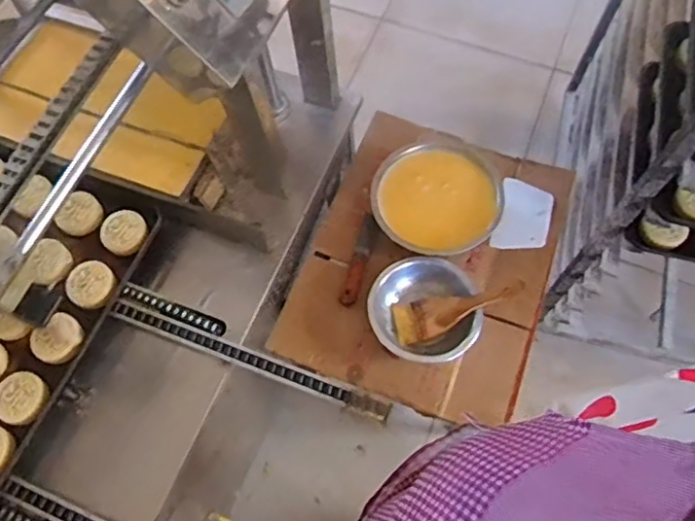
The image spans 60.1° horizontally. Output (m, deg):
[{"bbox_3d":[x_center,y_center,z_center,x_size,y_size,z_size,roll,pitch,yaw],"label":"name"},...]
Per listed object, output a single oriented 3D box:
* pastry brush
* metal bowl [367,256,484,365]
[{"bbox_3d":[0.185,0.079,1.010,0.220,0.026,0.067,-21,65,16],"label":"pastry brush"},{"bbox_3d":[0.131,0.088,1.028,0.180,0.060,0.172,0,65,1],"label":"metal bowl"}]

